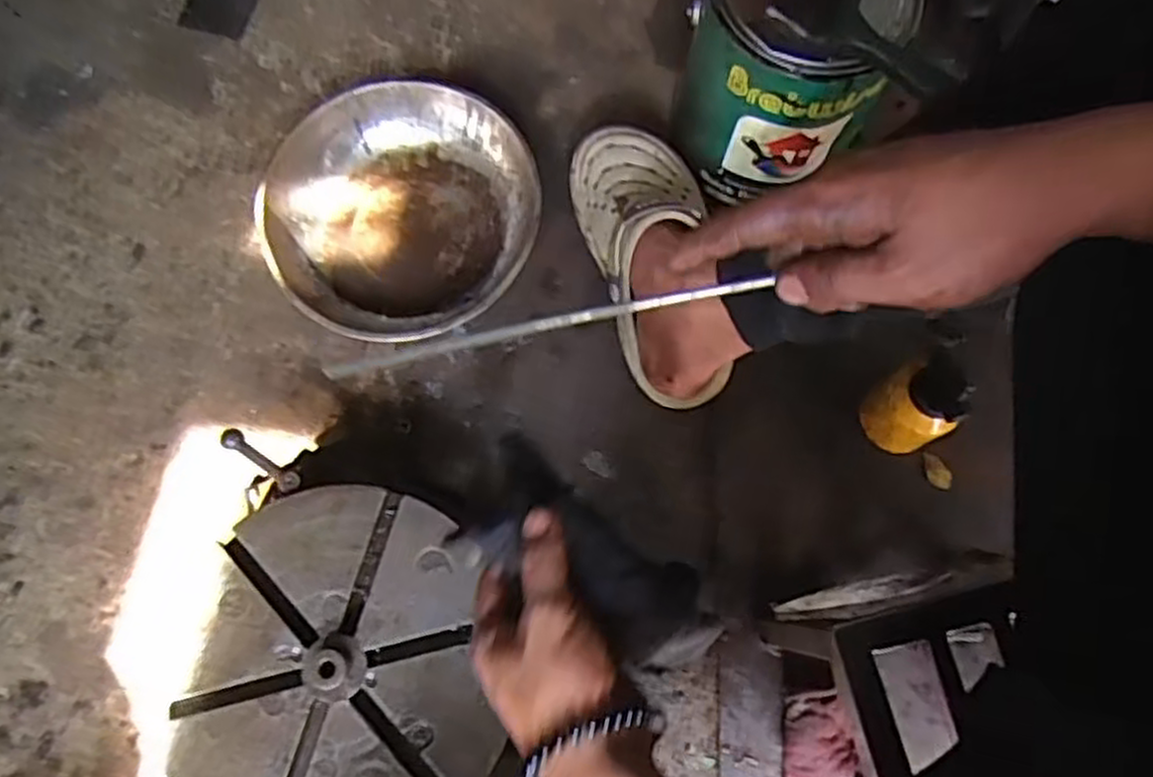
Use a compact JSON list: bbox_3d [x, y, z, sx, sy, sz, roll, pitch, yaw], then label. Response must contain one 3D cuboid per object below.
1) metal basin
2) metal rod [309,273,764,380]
[{"bbox_3d":[-0.165,-0.164,0.753,0.246,0.084,0.243,0,71,-1],"label":"metal basin"},{"bbox_3d":[-0.022,-0.028,0.372,0.223,0.011,0.006,-10,71,16],"label":"metal rod"}]

